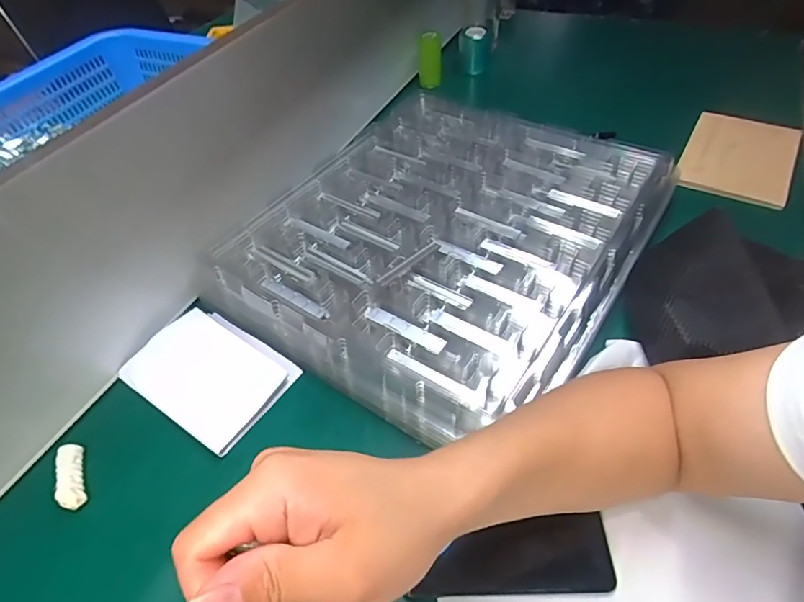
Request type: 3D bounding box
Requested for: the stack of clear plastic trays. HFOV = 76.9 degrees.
[{"bbox_3d":[0.053,-0.083,0.579,0.384,0.061,0.441,26,56,25],"label":"stack of clear plastic trays"}]

